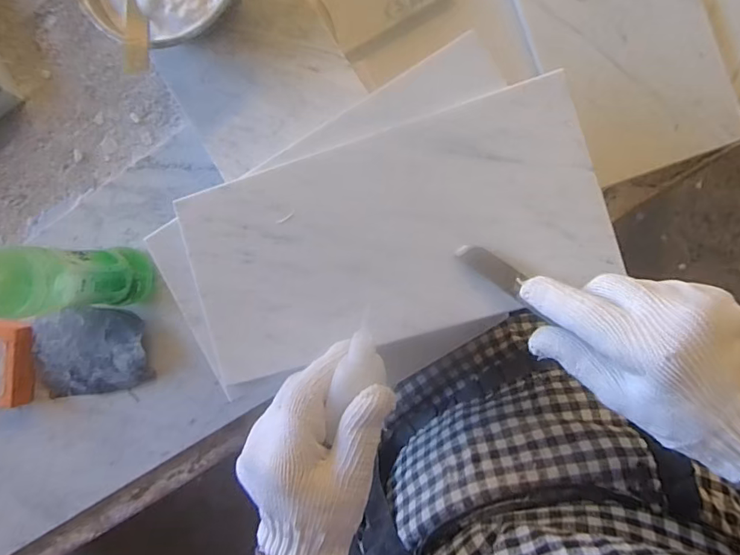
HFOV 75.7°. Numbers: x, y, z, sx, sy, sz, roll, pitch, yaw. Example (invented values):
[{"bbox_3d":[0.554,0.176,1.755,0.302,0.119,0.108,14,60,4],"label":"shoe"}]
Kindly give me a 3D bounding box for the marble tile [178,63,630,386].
[{"bbox_3d":[0.012,-0.029,0.343,0.296,0.016,0.145,-18,93,8],"label":"marble tile"}]

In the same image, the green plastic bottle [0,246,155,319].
[{"bbox_3d":[-0.274,0.002,0.419,0.051,0.198,0.060,-3,90,8],"label":"green plastic bottle"}]

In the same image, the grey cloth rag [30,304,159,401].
[{"bbox_3d":[-0.310,0.083,0.529,0.132,0.022,0.100,-4,90,7],"label":"grey cloth rag"}]

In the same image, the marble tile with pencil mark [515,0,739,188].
[{"bbox_3d":[0.228,-0.248,0.446,0.154,0.017,0.300,-19,88,7],"label":"marble tile with pencil mark"}]

